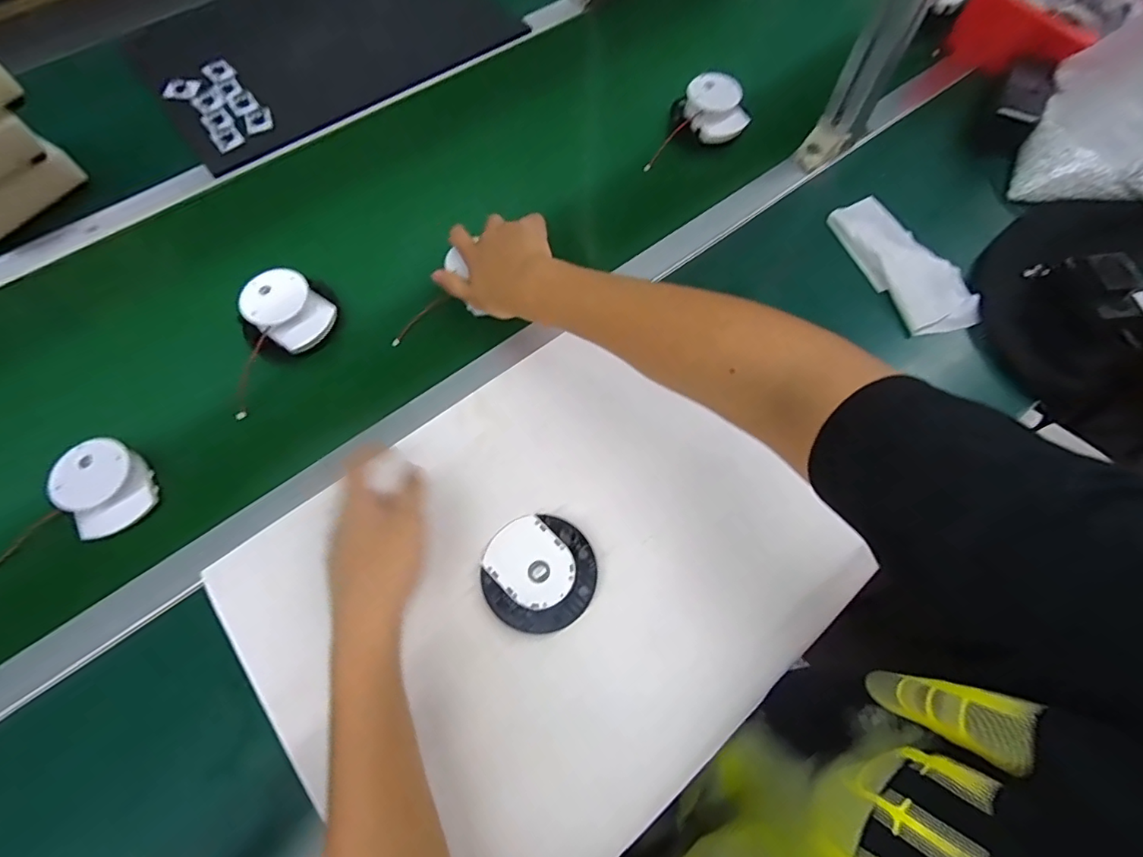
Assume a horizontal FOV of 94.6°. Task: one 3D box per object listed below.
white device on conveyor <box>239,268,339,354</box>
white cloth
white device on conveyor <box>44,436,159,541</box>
[{"bbox_3d":[-0.289,-0.122,0.534,0.082,0.035,0.065,32,70,14],"label":"white device on conveyor"},{"bbox_3d":[0.372,-0.185,0.594,0.087,0.022,0.185,-24,67,-9],"label":"white cloth"},{"bbox_3d":[-0.416,0.053,0.469,0.062,0.036,0.082,-34,69,-13],"label":"white device on conveyor"}]

